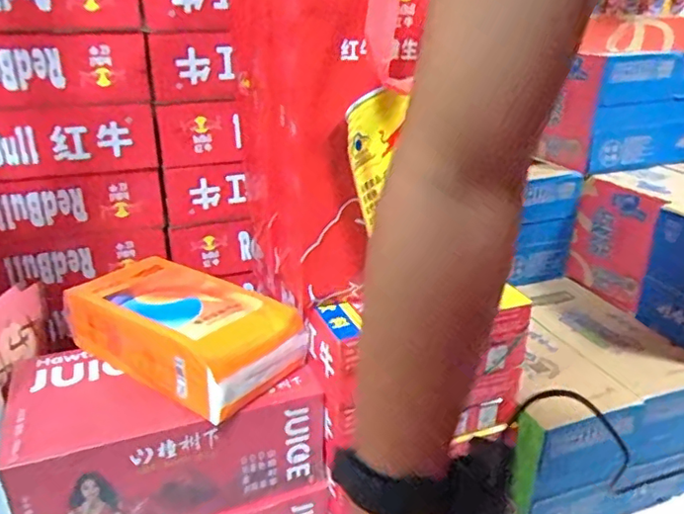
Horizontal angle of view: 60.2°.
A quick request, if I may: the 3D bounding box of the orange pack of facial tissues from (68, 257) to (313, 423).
[{"bbox_3d":[-0.215,0.092,0.792,0.305,0.084,0.165,21,31,31],"label":"orange pack of facial tissues"}]

